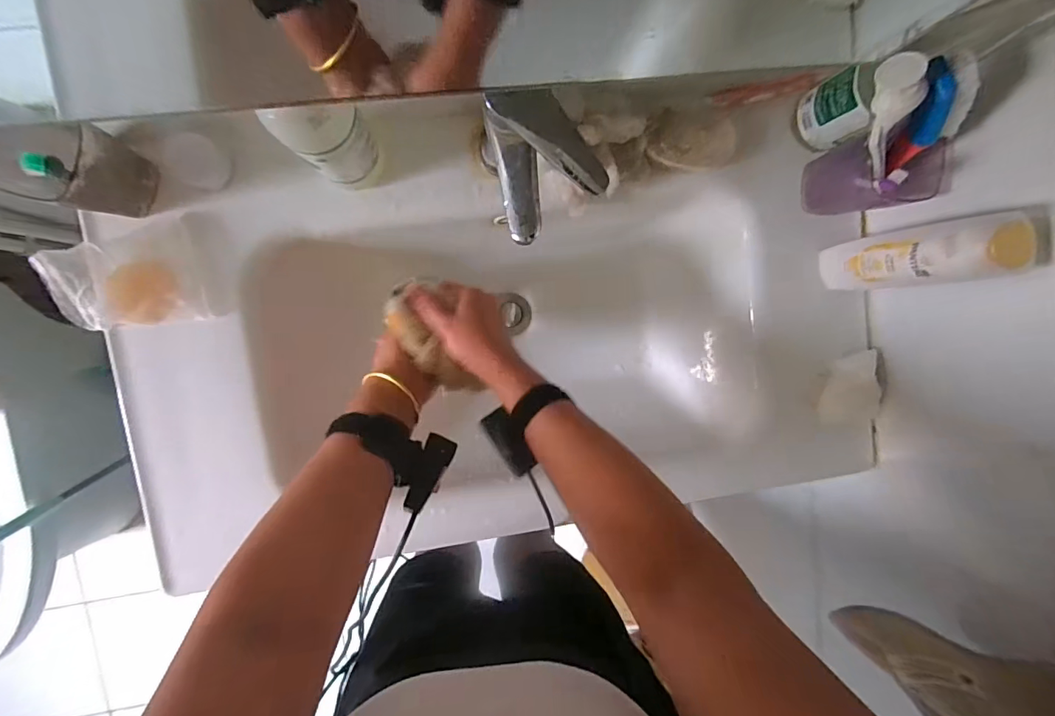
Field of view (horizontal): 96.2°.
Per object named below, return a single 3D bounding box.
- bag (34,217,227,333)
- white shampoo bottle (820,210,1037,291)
[{"bbox_3d":[-0.363,-0.077,0.440,0.131,0.041,0.095,-9,96,-5],"label":"bag"},{"bbox_3d":[0.374,-0.095,0.447,0.062,0.179,0.060,-13,96,-5],"label":"white shampoo bottle"}]

